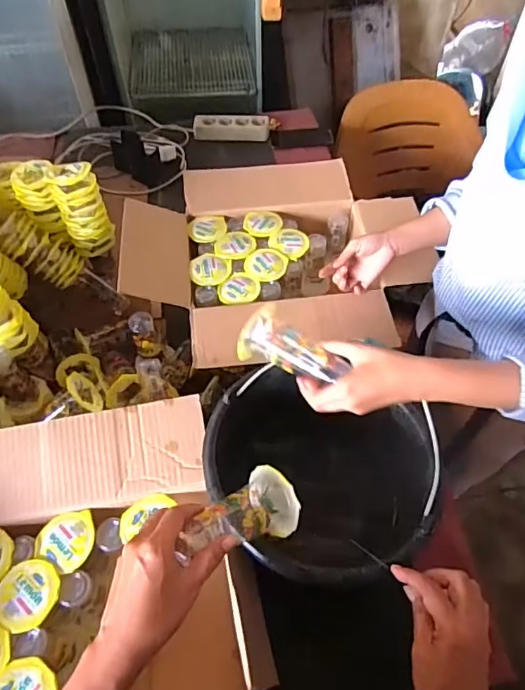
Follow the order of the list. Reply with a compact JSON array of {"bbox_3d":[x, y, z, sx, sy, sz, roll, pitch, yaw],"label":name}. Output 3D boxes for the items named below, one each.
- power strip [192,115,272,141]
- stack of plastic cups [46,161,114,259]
[{"bbox_3d":[-0.084,-0.592,1.375,0.204,0.040,0.071,3,53,1],"label":"power strip"},{"bbox_3d":[-0.320,-0.241,0.900,0.079,0.158,0.067,-18,56,-13],"label":"stack of plastic cups"}]

